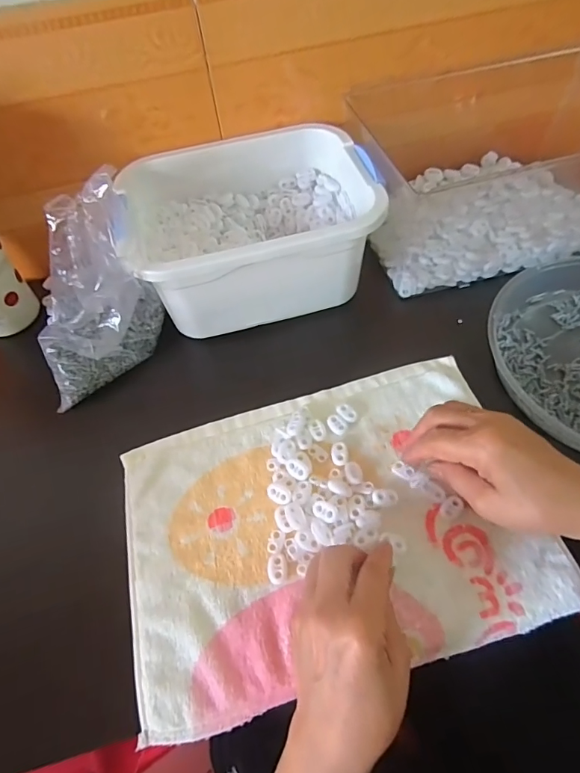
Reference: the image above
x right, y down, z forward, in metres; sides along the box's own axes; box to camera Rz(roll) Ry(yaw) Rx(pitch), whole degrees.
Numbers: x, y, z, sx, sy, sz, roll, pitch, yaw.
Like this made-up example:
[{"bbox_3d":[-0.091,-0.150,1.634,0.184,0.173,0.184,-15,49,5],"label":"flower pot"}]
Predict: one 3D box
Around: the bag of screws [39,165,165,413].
[{"bbox_3d":[-0.197,-0.087,0.418,0.135,0.145,0.109,-25,58,-11],"label":"bag of screws"}]

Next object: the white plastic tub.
[{"bbox_3d":[-0.040,-0.169,0.469,0.243,0.106,0.189,-15,56,-5],"label":"white plastic tub"}]

